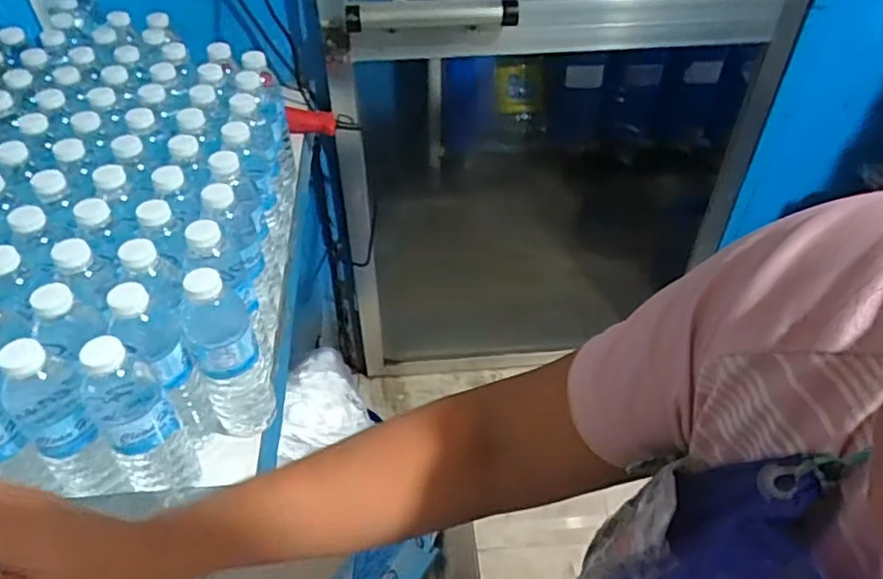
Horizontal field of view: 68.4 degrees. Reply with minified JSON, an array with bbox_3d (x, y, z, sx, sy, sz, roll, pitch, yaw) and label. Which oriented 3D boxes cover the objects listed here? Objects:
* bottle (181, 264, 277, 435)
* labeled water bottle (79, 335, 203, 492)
[{"bbox_3d":[-0.210,0.059,0.646,0.071,0.206,0.076,0,44,0],"label":"bottle"},{"bbox_3d":[-0.268,0.121,0.578,0.061,0.204,0.068,-25,49,-24],"label":"labeled water bottle"}]

